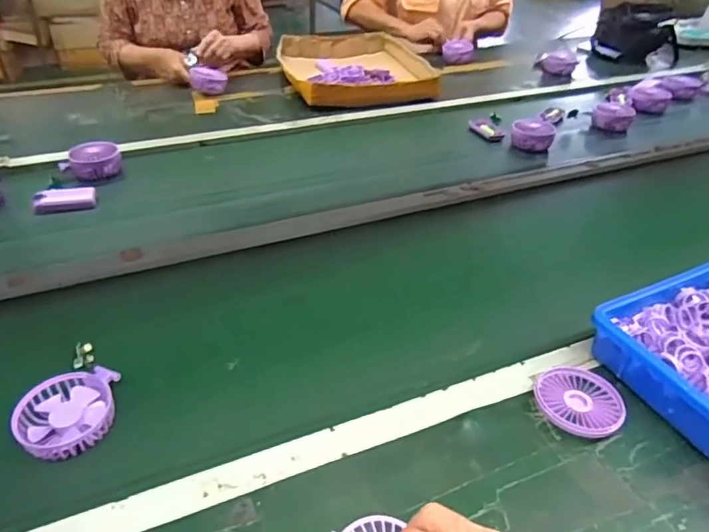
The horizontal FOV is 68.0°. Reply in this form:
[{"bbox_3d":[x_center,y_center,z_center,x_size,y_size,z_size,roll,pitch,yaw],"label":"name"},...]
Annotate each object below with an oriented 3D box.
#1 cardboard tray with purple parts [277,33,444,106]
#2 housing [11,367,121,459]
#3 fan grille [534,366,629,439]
[{"bbox_3d":[0.000,-0.521,1.384,0.370,0.062,0.435,-8,39,-14],"label":"cardboard tray with purple parts"},{"bbox_3d":[-0.294,0.151,0.540,0.091,0.022,0.091,0,38,0],"label":"housing"},{"bbox_3d":[0.236,0.142,0.552,0.088,0.019,0.085,8,39,11],"label":"fan grille"}]

